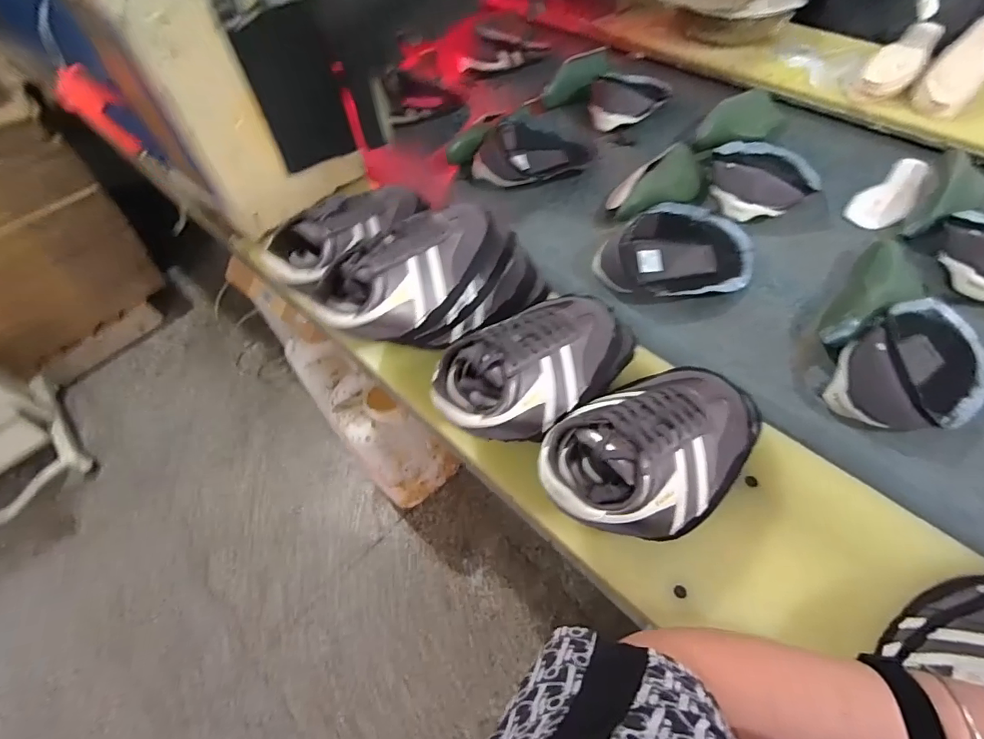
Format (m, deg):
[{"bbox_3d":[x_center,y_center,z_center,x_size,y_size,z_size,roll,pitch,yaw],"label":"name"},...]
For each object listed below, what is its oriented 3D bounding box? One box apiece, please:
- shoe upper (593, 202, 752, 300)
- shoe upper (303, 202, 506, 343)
[{"bbox_3d":[0.294,-0.184,0.744,0.254,0.082,0.138,-13,57,-4],"label":"shoe upper"},{"bbox_3d":[-0.089,-0.121,0.570,0.250,0.074,0.114,-35,62,-17],"label":"shoe upper"}]

